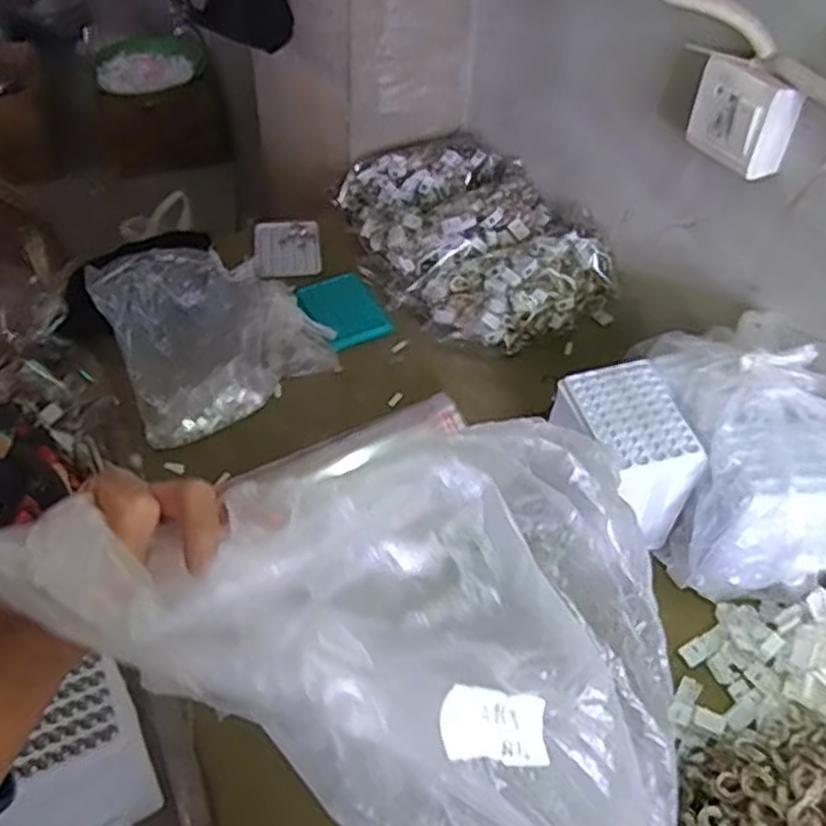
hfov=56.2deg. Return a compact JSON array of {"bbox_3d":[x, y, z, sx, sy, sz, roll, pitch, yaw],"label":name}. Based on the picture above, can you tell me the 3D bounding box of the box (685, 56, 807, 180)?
[{"bbox_3d":[0.311,-0.279,0.723,0.048,0.082,0.085,-17,50,-18],"label":"box"}]

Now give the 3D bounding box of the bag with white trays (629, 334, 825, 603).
[{"bbox_3d":[0.329,0.037,0.749,0.174,0.184,0.238,-4,47,-6],"label":"bag with white trays"}]

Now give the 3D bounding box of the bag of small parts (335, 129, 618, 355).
[{"bbox_3d":[0.069,-0.248,1.062,0.247,0.089,0.399,-19,51,-19],"label":"bag of small parts"}]

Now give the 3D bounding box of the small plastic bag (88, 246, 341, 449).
[{"bbox_3d":[-0.211,-0.097,0.866,0.229,0.167,0.106,-25,53,-23],"label":"small plastic bag"}]

